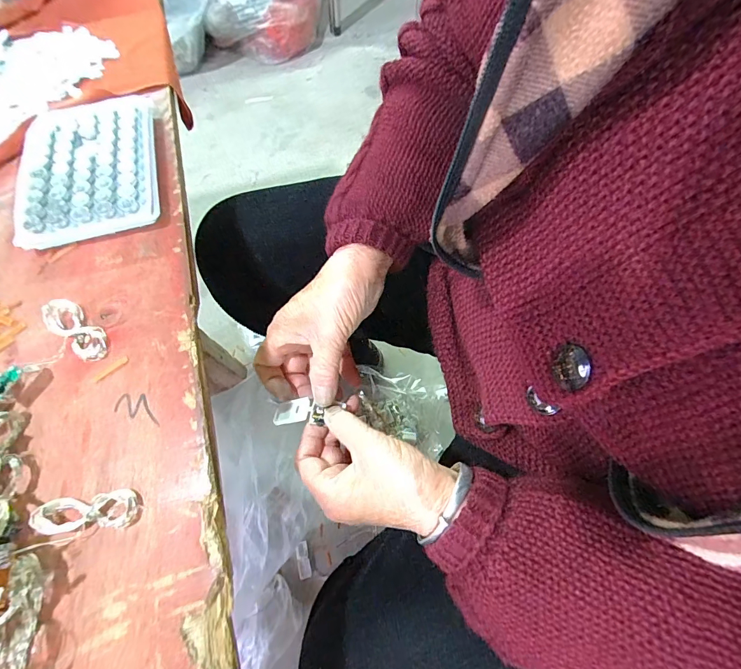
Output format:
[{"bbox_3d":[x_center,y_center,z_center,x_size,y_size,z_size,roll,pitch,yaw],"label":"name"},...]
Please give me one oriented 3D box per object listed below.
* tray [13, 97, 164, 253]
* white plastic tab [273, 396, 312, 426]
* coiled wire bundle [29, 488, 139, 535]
[{"bbox_3d":[-0.214,-0.130,0.282,0.095,0.016,0.133,-16,69,-4],"label":"tray"},{"bbox_3d":[-0.061,0.060,0.289,0.028,0.004,0.019,-13,45,1],"label":"white plastic tab"},{"bbox_3d":[-0.147,0.091,0.191,0.049,0.008,0.017,-6,68,0],"label":"coiled wire bundle"}]

